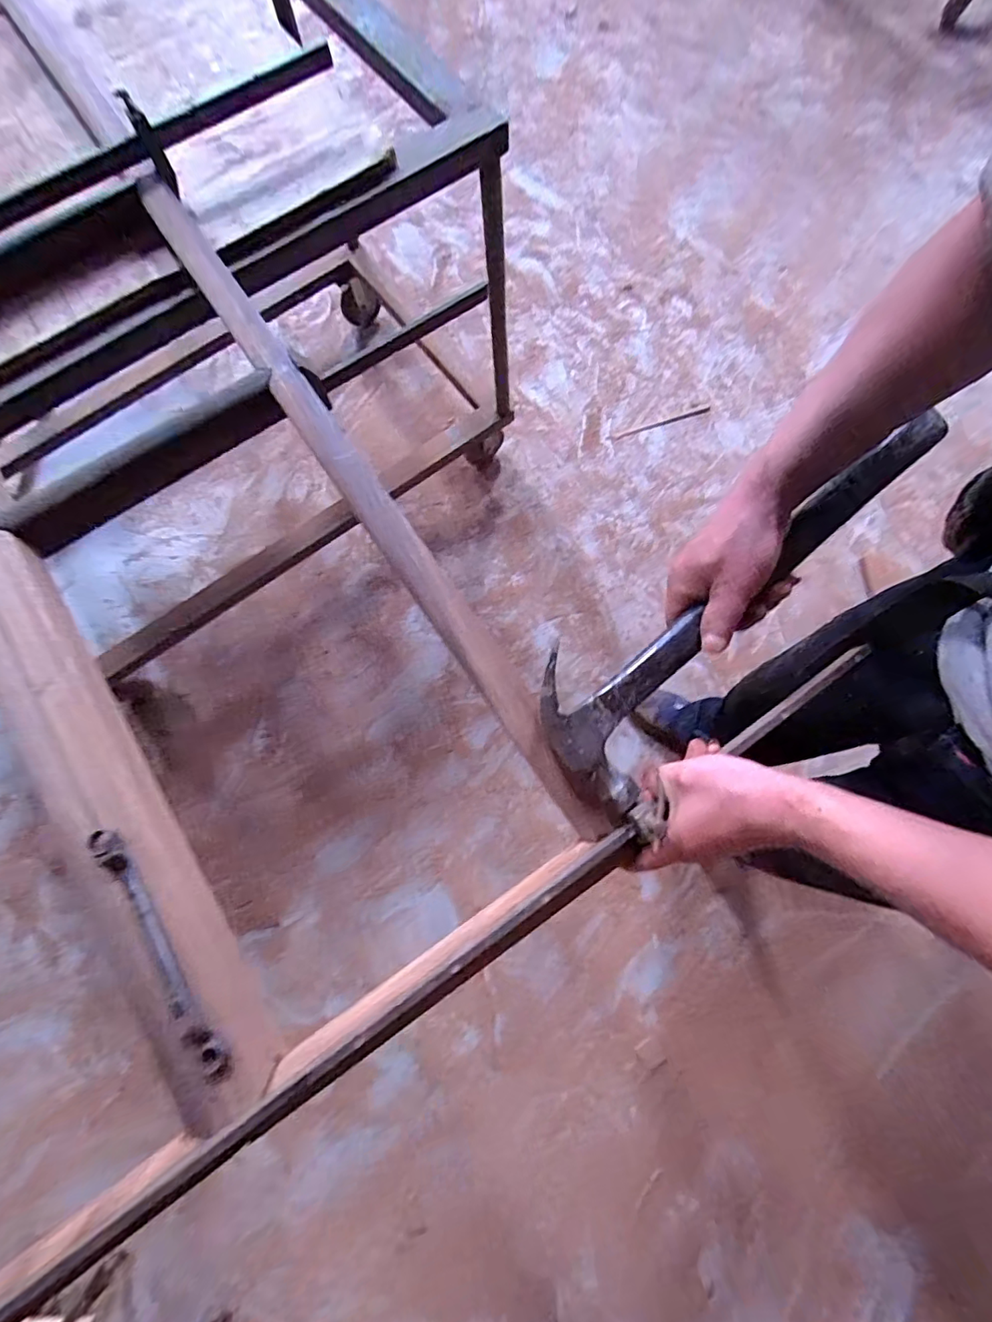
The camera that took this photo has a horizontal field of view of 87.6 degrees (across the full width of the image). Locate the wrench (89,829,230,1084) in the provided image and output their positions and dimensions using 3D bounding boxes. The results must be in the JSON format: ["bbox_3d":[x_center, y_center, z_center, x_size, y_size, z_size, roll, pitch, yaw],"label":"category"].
[{"bbox_3d":[-0.252,0.214,0.386,0.018,0.015,0.199,-35,78,-8],"label":"wrench"}]

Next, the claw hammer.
[{"bbox_3d":[0.199,-0.055,0.406,0.392,0.022,0.116,-40,78,-3],"label":"claw hammer"}]

